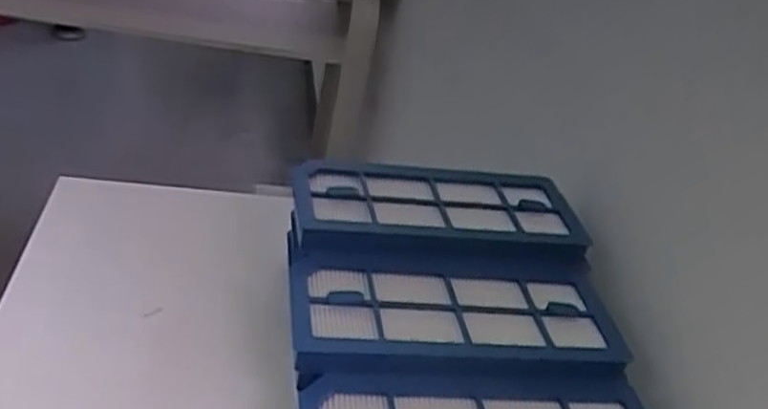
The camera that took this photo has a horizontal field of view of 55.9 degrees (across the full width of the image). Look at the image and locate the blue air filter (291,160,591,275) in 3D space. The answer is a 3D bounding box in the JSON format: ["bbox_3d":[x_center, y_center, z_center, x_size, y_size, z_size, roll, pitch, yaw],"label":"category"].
[{"bbox_3d":[0.039,0.003,0.505,0.200,0.028,0.094,5,32,-14],"label":"blue air filter"}]

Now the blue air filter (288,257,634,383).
[{"bbox_3d":[0.046,0.067,0.444,0.201,0.026,0.083,6,31,-12],"label":"blue air filter"}]

